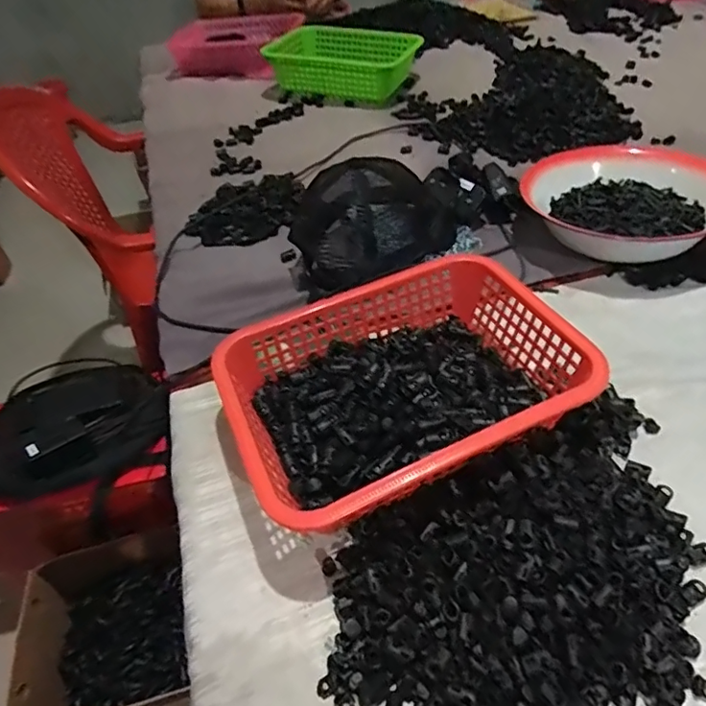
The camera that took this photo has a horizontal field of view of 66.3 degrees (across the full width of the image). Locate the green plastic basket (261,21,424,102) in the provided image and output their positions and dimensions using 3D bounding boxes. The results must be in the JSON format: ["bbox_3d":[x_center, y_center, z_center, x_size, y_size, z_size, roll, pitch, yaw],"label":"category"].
[{"bbox_3d":[-0.017,-0.638,1.175,0.315,0.097,0.208,10,48,15],"label":"green plastic basket"}]

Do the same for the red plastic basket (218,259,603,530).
[{"bbox_3d":[0.047,0.033,0.501,0.294,0.088,0.214,-21,48,-14],"label":"red plastic basket"}]

